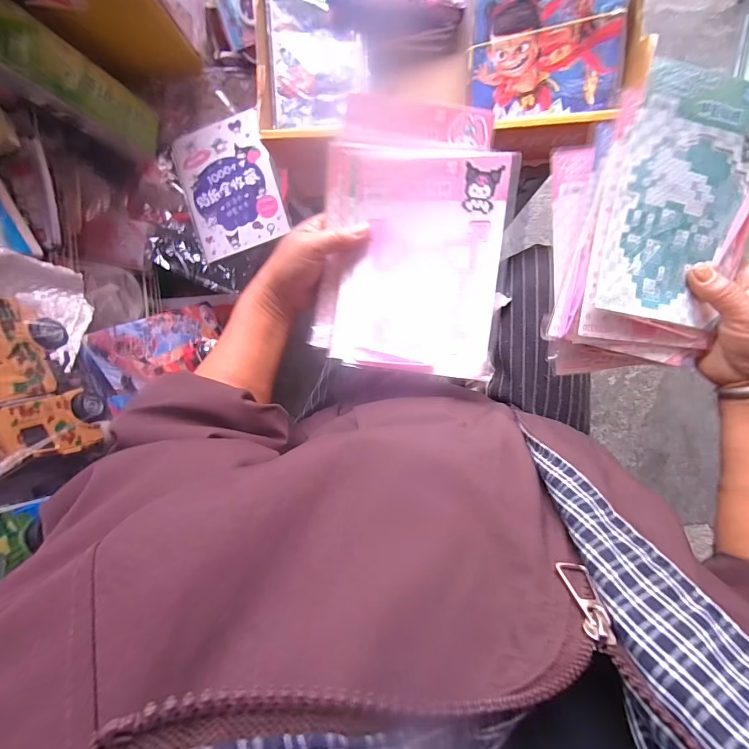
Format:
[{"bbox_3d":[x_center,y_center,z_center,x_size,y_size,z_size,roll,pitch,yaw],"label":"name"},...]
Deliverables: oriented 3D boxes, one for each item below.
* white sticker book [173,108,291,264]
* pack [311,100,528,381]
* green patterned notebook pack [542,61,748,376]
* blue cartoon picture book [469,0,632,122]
[{"bbox_3d":[-0.228,-0.296,0.587,0.147,0.009,0.194,-18,92,6],"label":"white sticker book"},{"bbox_3d":[0.033,-0.116,0.326,0.166,0.023,0.224,12,99,17],"label":"pack"},{"bbox_3d":[0.230,-0.112,0.299,0.169,0.046,0.216,0,94,5],"label":"green patterned notebook pack"},{"bbox_3d":[0.171,-0.332,0.368,0.145,0.012,0.130,-1,113,8],"label":"blue cartoon picture book"}]

